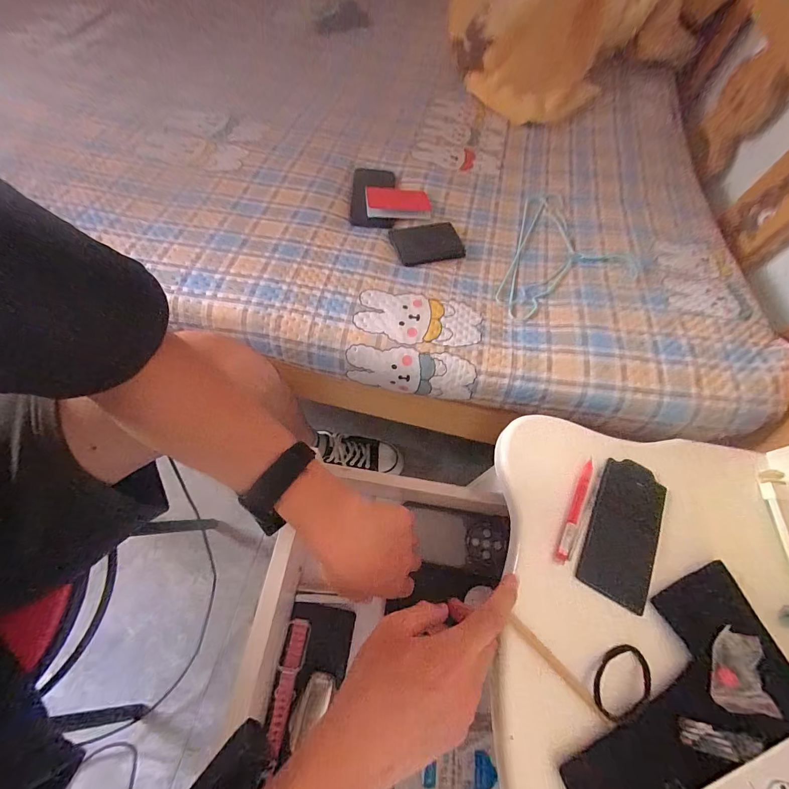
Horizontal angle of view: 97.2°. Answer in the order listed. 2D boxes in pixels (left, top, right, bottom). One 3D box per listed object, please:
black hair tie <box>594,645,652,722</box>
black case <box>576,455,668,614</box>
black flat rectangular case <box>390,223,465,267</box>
[{"bbox_3d":[0.197,0.249,0.301,0.062,0.008,0.038,-29,66,-15],"label":"black hair tie"},{"bbox_3d":[0.238,0.137,0.359,0.068,0.007,0.143,26,65,12],"label":"black case"},{"bbox_3d":[0.055,-0.251,0.575,0.110,0.008,0.092,-11,63,-6],"label":"black flat rectangular case"}]

